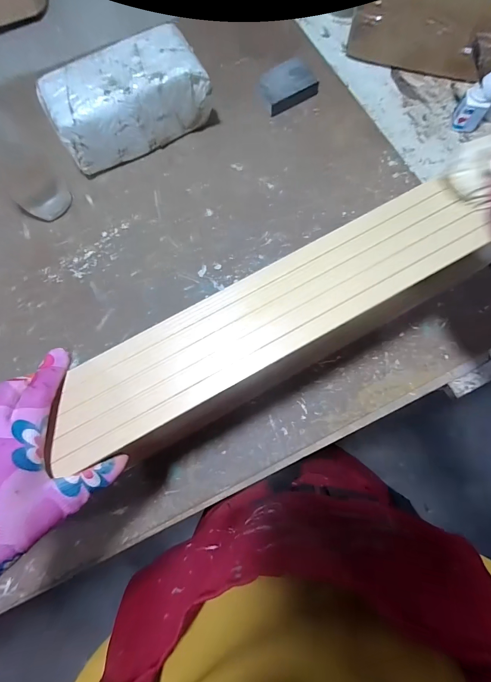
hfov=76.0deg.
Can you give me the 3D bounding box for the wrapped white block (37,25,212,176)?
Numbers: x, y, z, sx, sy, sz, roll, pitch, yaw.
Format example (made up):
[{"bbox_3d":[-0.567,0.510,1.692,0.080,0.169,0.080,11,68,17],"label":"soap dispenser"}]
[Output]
[{"bbox_3d":[-0.181,-0.380,0.505,0.244,0.110,0.109,-27,76,-6],"label":"wrapped white block"}]

